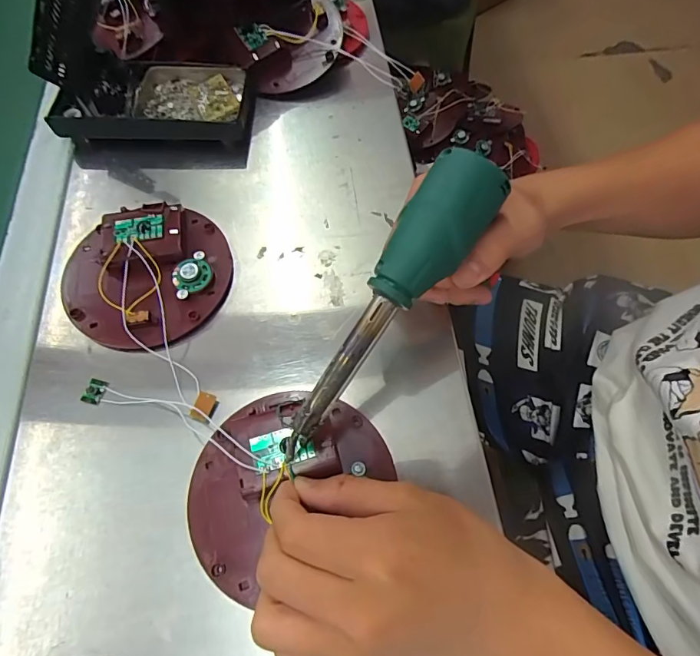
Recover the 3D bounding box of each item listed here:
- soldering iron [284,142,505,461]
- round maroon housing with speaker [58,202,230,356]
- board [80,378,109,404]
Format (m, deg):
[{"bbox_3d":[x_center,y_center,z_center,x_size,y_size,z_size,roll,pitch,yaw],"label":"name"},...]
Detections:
[{"bbox_3d":[0.017,-0.009,0.239,0.039,0.028,0.185,35,94,15],"label":"soldering iron"},{"bbox_3d":[-0.150,-0.042,0.320,0.117,0.023,0.114,0,64,1],"label":"round maroon housing with speaker"},{"bbox_3d":[-0.172,0.042,0.294,0.011,0.005,0.017,15,65,8],"label":"board"}]

